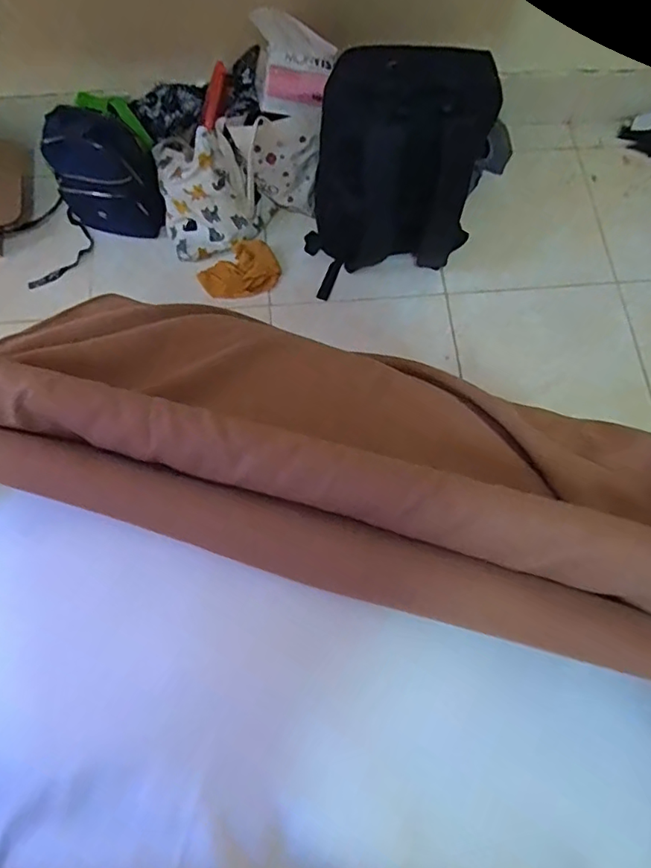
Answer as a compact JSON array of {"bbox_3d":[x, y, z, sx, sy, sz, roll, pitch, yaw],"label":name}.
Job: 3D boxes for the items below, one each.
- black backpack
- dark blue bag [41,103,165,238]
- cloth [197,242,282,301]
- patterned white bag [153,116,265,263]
[{"bbox_3d":[0.126,-0.465,0.994,0.292,0.401,0.158,5,71,1],"label":"black backpack"},{"bbox_3d":[-0.441,-0.524,1.072,0.198,0.219,0.109,15,72,4],"label":"dark blue bag"},{"bbox_3d":[-0.187,-0.354,1.160,0.160,0.031,0.116,-33,75,-11],"label":"cloth"},{"bbox_3d":[-0.239,-0.507,1.103,0.213,0.217,0.187,2,71,0],"label":"patterned white bag"}]

